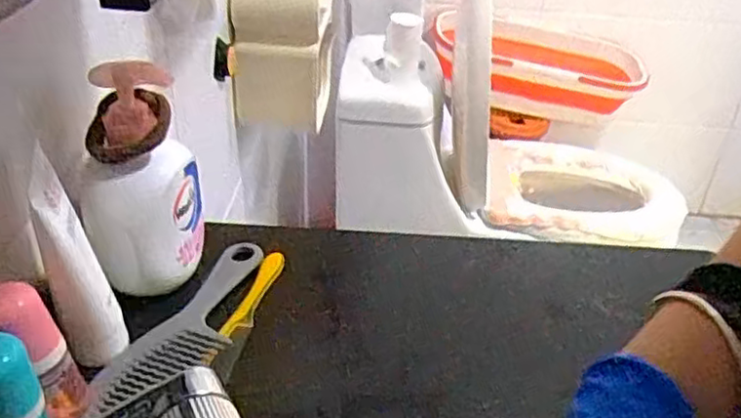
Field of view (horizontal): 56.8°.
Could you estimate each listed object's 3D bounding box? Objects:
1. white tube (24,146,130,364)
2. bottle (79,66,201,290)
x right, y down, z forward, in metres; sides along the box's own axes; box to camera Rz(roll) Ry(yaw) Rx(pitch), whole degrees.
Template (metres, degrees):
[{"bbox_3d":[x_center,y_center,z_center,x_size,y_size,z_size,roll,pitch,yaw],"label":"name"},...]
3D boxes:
[{"bbox_3d":[-0.180,0.032,0.426,0.038,0.131,0.046,-14,39,-24],"label":"white tube"},{"bbox_3d":[-0.160,-0.021,0.486,0.074,0.149,0.076,-2,36,-9],"label":"bottle"}]

